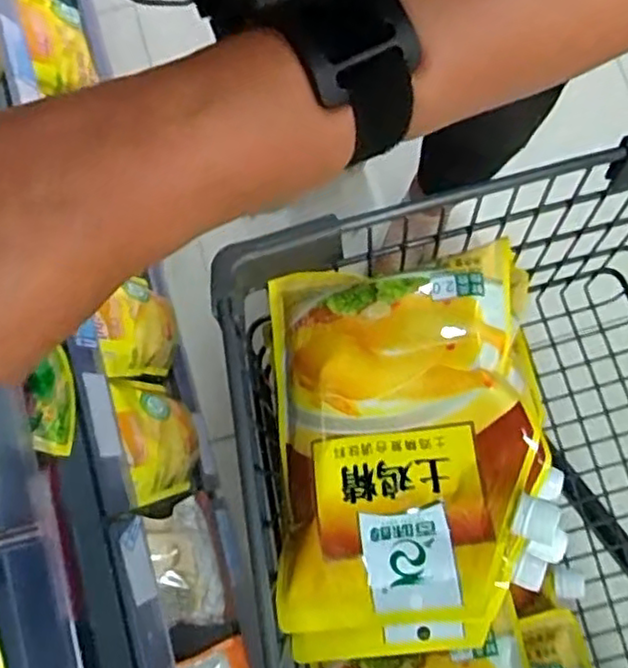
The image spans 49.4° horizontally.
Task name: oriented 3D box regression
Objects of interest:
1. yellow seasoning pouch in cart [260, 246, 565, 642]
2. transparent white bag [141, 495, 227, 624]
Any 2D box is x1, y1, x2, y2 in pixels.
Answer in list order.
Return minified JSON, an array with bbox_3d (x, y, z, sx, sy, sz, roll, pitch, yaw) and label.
[{"bbox_3d":[0.049,0.063,0.391,0.151,0.060,0.201,-6,63,18],"label":"yellow seasoning pouch in cart"},{"bbox_3d":[-0.155,0.282,0.831,0.069,0.067,0.145,-17,79,-3],"label":"transparent white bag"}]

